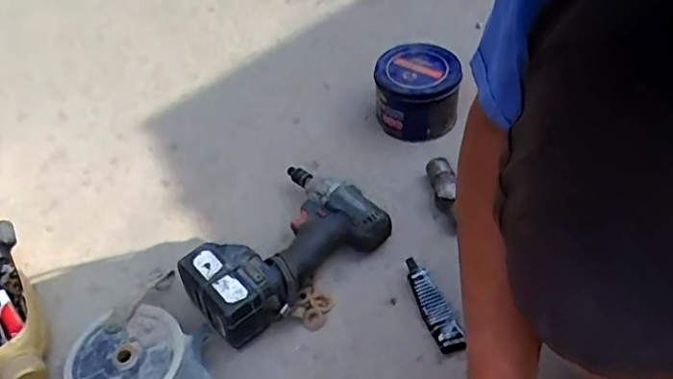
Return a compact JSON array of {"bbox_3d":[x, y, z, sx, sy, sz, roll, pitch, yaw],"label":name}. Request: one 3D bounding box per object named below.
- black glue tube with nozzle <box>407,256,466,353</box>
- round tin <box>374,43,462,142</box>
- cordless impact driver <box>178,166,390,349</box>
[{"bbox_3d":[0.112,0.129,0.651,0.035,0.023,0.113,-14,47,-9],"label":"black glue tube with nozzle"},{"bbox_3d":[0.117,-0.142,0.849,0.119,0.091,0.117,-3,47,3],"label":"round tin"},{"bbox_3d":[-0.068,0.065,0.680,0.230,0.072,0.146,-34,53,-25],"label":"cordless impact driver"}]

